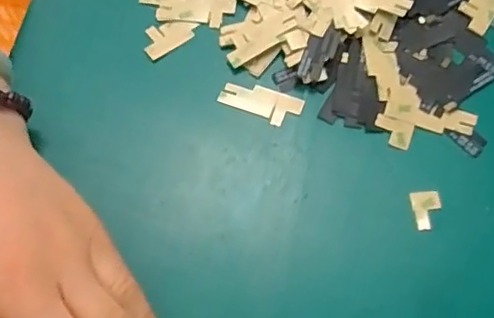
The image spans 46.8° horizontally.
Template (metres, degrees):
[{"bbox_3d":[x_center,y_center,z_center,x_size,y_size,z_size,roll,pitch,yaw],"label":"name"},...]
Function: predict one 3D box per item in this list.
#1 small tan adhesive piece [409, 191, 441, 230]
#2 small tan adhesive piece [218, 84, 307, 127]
[{"bbox_3d":[0.083,0.024,0.263,0.012,0.004,0.018,-2,68,-1],"label":"small tan adhesive piece"},{"bbox_3d":[0.007,-0.028,0.284,0.040,0.006,0.016,16,69,5],"label":"small tan adhesive piece"}]

